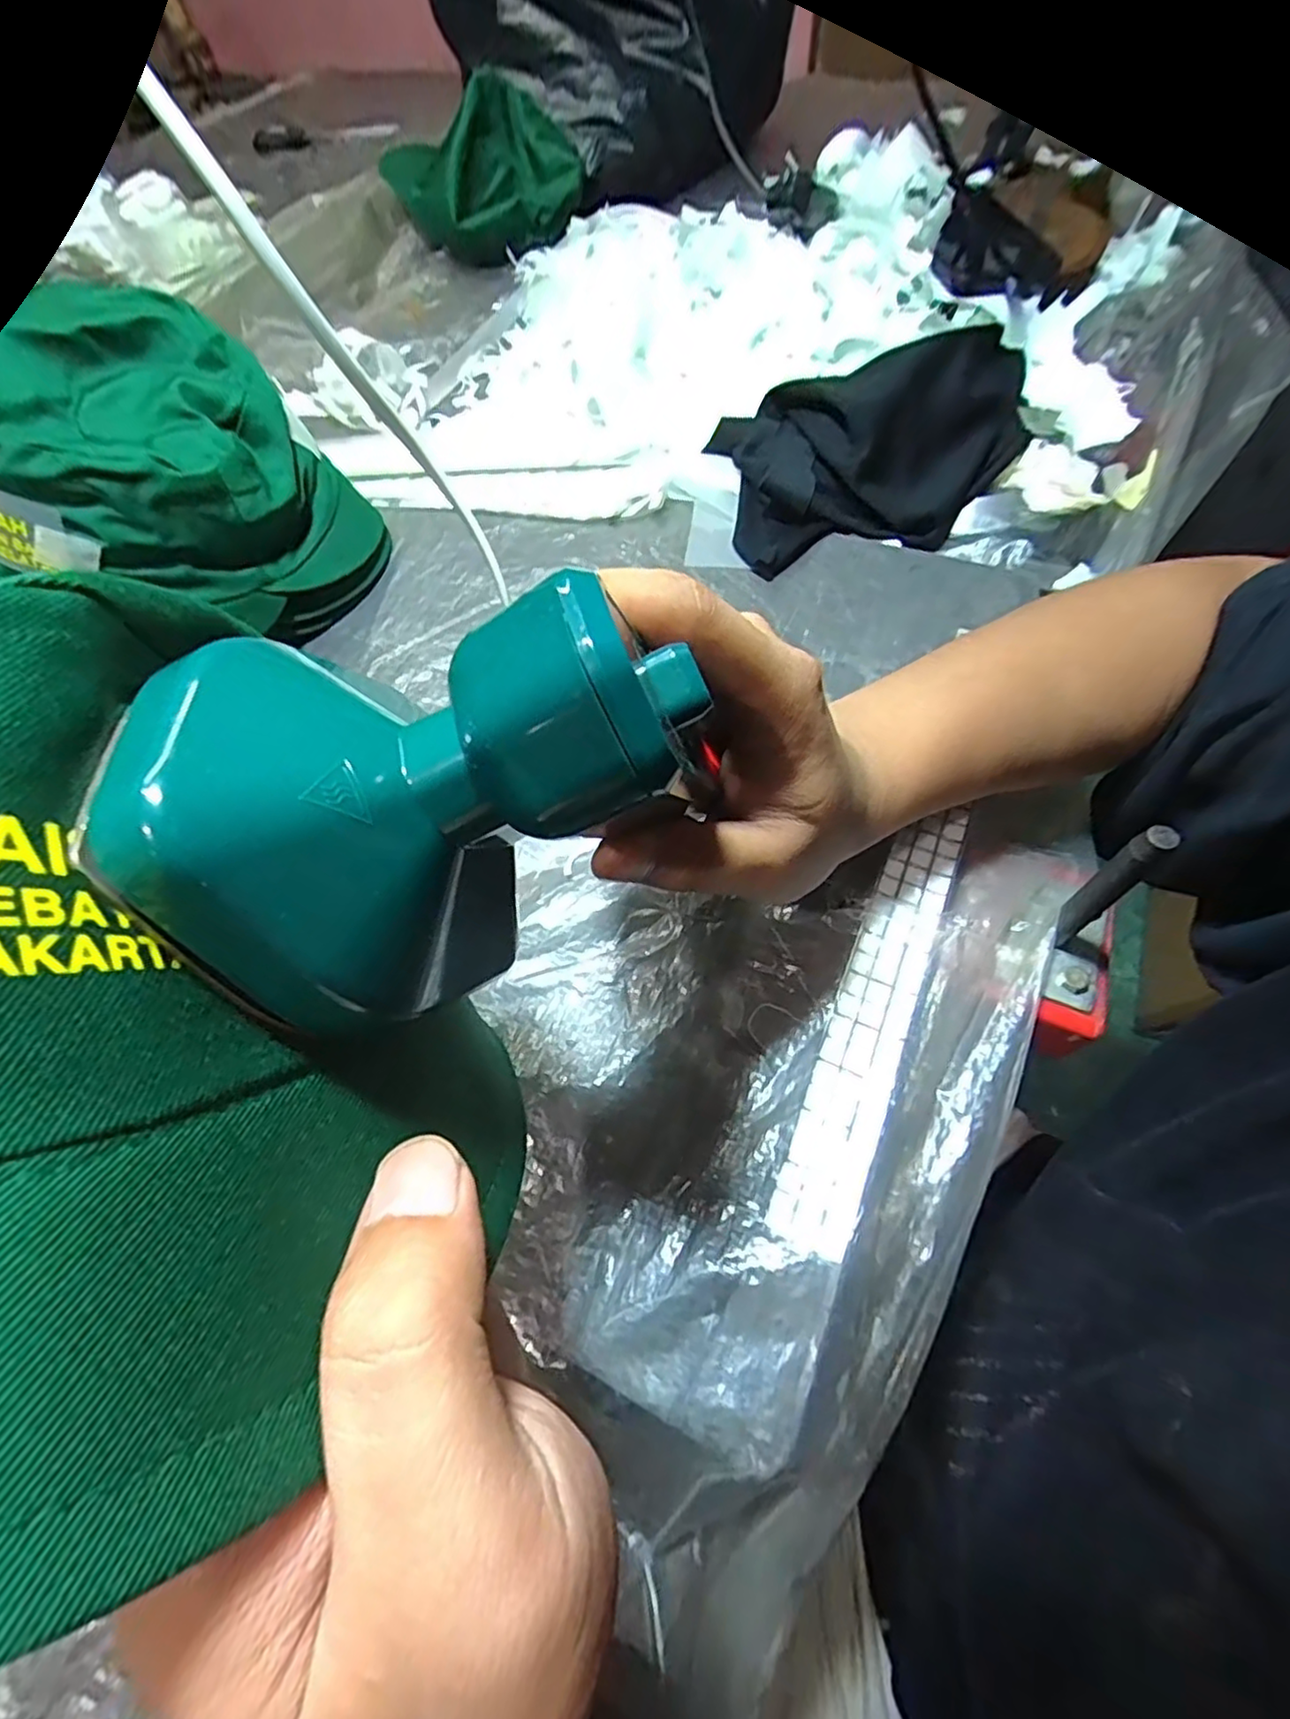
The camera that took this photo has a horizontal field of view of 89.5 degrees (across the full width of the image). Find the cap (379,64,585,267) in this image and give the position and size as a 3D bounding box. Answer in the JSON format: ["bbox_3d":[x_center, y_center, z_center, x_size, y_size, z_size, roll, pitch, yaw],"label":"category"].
[{"bbox_3d":[-0.169,-0.716,0.683,0.204,0.103,0.186,-7,60,0],"label":"cap"}]

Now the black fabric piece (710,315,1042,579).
[{"bbox_3d":[0.158,-0.271,0.425,0.220,0.055,0.131,-15,60,-5],"label":"black fabric piece"}]

